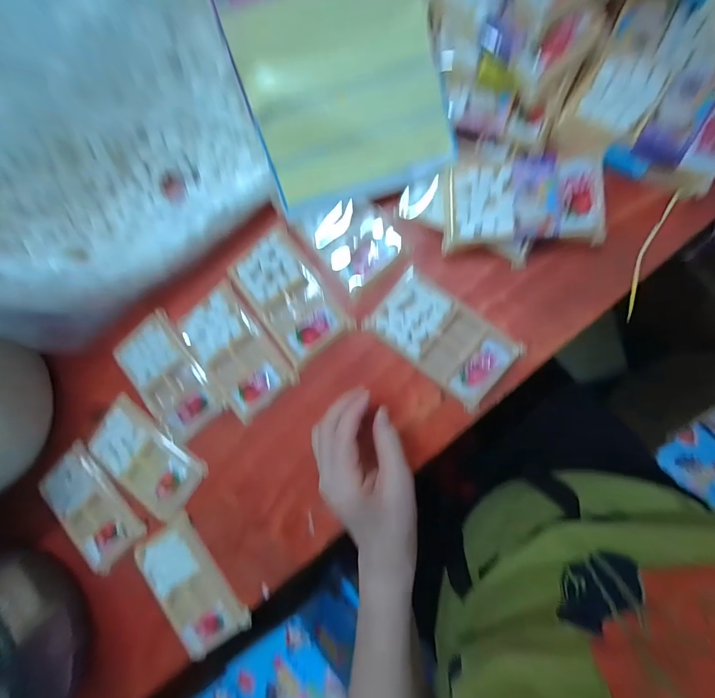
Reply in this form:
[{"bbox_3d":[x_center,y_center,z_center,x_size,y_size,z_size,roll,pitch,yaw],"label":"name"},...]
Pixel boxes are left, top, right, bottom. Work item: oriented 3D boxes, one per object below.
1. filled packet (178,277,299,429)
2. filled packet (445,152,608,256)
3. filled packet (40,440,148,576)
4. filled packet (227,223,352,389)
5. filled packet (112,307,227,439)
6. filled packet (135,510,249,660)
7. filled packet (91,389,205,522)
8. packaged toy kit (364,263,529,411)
[{"bbox_3d":[-0.133,0.002,0.365,0.081,0.005,0.135,-38,86,7],"label":"filled packet"},{"bbox_3d":[0.148,-0.134,0.307,0.131,0.023,0.078,-3,91,8],"label":"filled packet"},{"bbox_3d":[-0.313,0.184,0.397,0.085,0.019,0.135,-42,85,7],"label":"filled packet"},{"bbox_3d":[-0.075,-0.051,0.356,0.084,0.004,0.136,-35,86,8],"label":"filled packet"},{"bbox_3d":[-0.213,0.032,0.385,0.077,0.016,0.136,-38,86,7],"label":"filled packet"},{"bbox_3d":[-0.184,0.260,0.371,0.080,0.013,0.139,-38,86,7],"label":"filled packet"},{"bbox_3d":[-0.242,0.128,0.380,0.133,0.010,0.082,37,96,6],"label":"filled packet"},{"bbox_3d":[0.080,-0.011,0.329,0.133,0.016,0.073,37,96,6],"label":"packaged toy kit"}]

